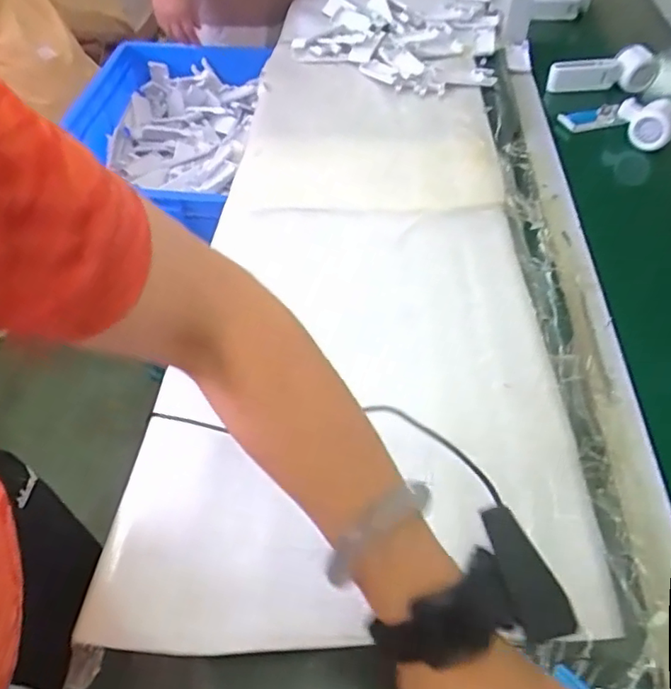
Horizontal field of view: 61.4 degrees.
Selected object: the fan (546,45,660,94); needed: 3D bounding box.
[{"bbox_3d":[0.483,-0.500,1.037,0.182,0.065,0.069,4,48,6],"label":"fan"}]

